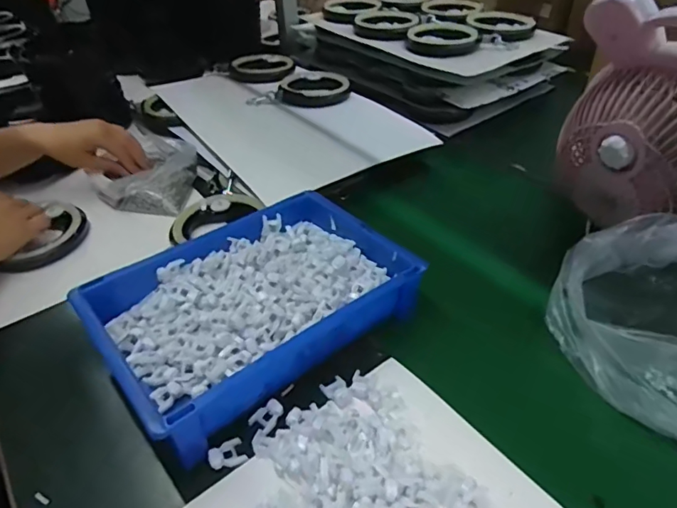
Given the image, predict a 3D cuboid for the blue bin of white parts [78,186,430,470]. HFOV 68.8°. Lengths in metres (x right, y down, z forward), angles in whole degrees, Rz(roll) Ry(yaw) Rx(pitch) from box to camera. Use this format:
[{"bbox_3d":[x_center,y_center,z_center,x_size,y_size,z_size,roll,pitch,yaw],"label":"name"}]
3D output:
[{"bbox_3d":[-0.085,0.042,0.511,0.302,0.058,0.203,-31,47,-29],"label":"blue bin of white parts"}]

